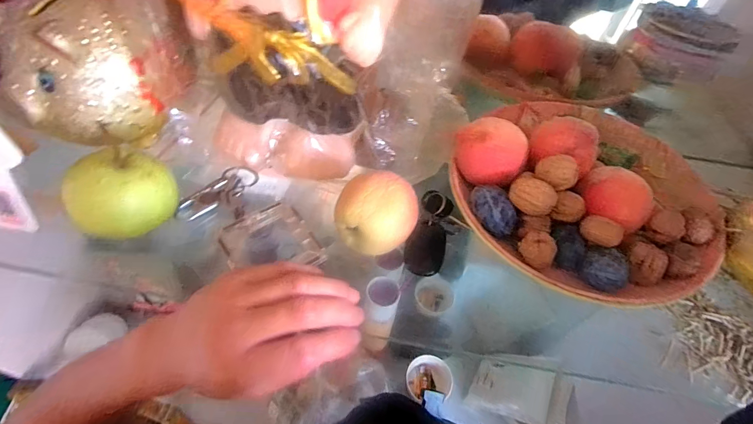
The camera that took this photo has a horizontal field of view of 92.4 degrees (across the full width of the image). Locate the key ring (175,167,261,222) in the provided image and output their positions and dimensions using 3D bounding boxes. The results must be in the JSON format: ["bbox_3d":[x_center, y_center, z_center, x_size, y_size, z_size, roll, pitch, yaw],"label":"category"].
[{"bbox_3d":[-0.152,-0.018,0.351,0.029,0.013,0.081,36,57,21],"label":"key ring"}]

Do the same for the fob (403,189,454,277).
[{"bbox_3d":[0.052,0.017,0.344,0.034,0.018,0.094,17,52,8],"label":"fob"}]

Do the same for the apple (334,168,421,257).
[{"bbox_3d":[0.001,0.003,0.312,0.070,0.056,0.058,-7,53,-11],"label":"apple"}]

